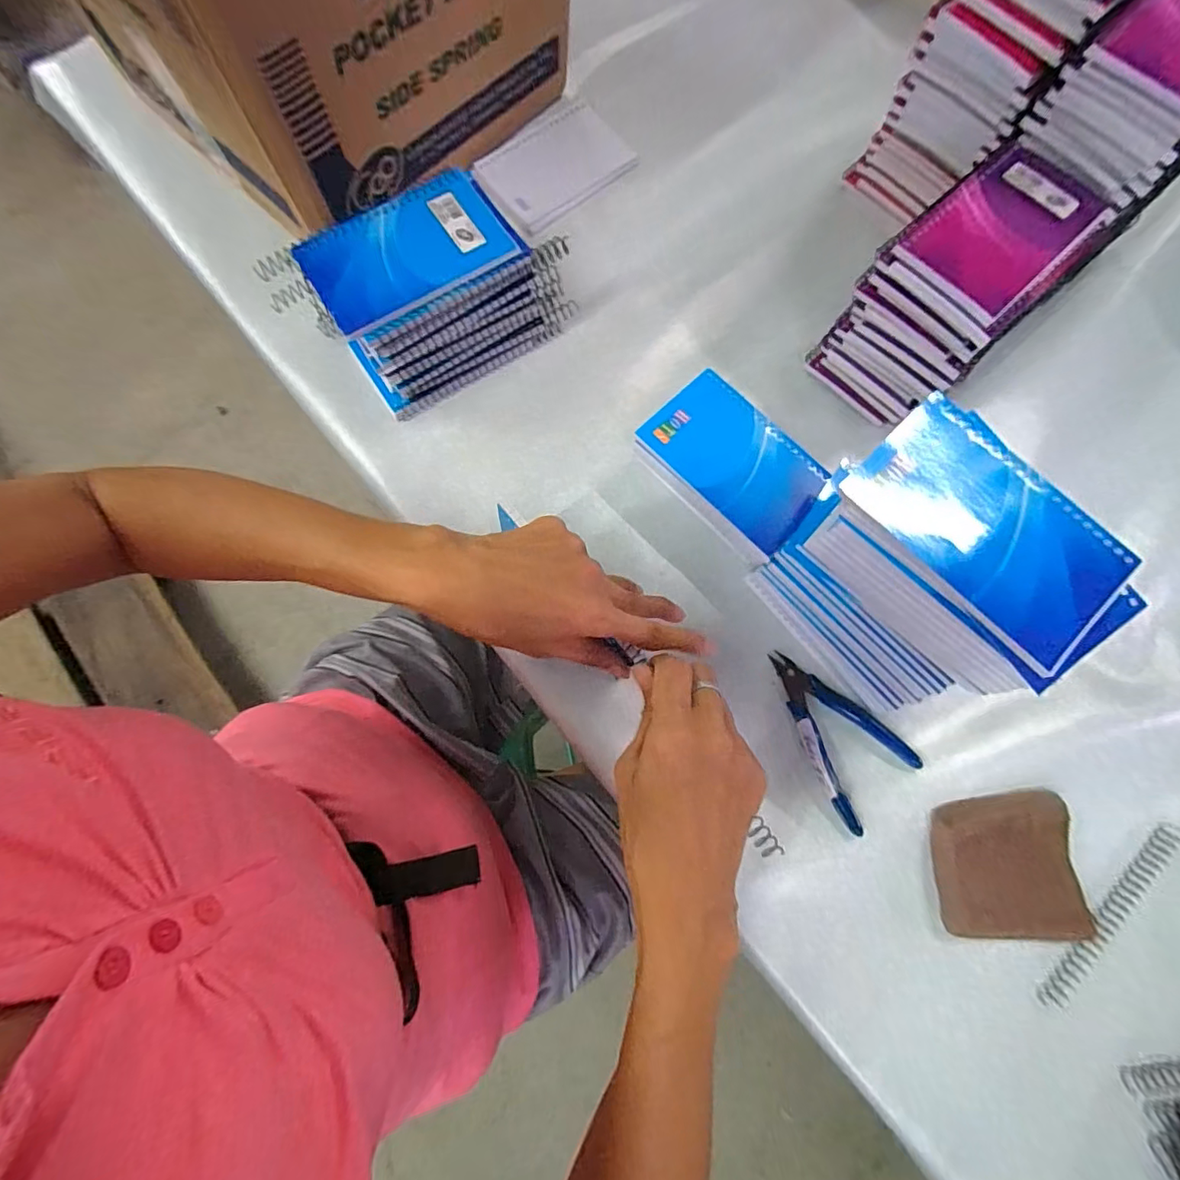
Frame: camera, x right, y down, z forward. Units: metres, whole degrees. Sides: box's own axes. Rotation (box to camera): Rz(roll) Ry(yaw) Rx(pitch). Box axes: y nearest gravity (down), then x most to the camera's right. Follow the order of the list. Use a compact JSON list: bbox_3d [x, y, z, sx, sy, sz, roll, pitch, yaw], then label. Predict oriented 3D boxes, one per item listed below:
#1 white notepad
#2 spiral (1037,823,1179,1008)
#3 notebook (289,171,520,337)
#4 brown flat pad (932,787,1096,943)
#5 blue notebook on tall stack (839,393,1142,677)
[{"bbox_3d":[-0.029,-0.394,0.491,0.142,0.007,0.099,-44,81,-12],"label":"white notepad"},{"bbox_3d":[0.344,0.211,0.350,0.148,0.008,0.016,-42,80,-12],"label":"spiral"},{"bbox_3d":[-0.123,-0.226,0.361,0.127,0.014,0.079,-33,79,-9],"label":"notebook"},{"bbox_3d":[0.268,0.183,0.346,0.091,0.021,0.089,-5,75,-4],"label":"brown flat pad"},{"bbox_3d":[0.201,-0.032,0.269,0.078,0.013,0.130,-42,81,-11],"label":"blue notebook on tall stack"}]

